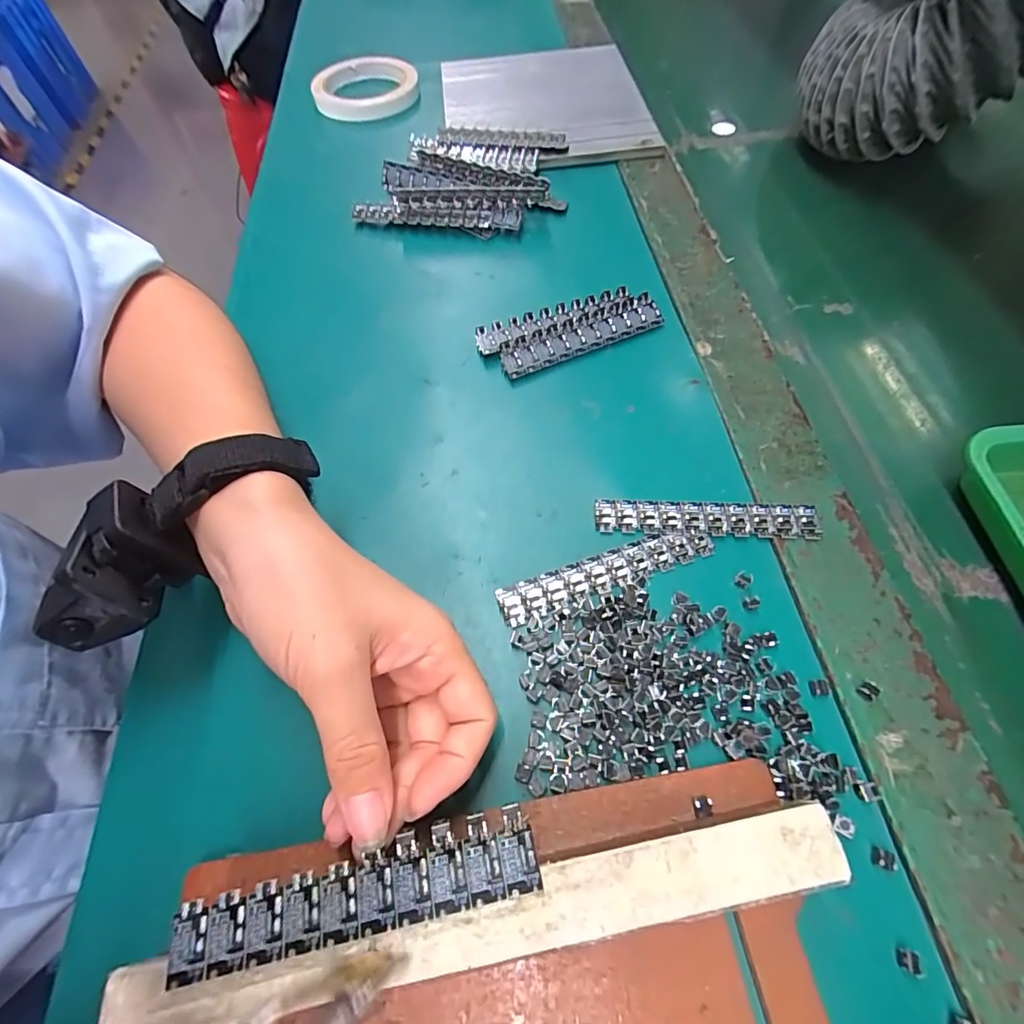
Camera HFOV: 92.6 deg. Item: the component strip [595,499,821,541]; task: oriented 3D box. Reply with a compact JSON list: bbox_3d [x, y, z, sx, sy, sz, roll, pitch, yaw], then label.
[{"bbox_3d":[0.097,0.003,0.247,0.108,0.004,0.019,2,60,3],"label":"component strip"}]

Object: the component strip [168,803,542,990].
[{"bbox_3d":[-0.046,0.115,0.147,0.107,0.004,0.023,-12,61,-4],"label":"component strip"}]

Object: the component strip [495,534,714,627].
[{"bbox_3d":[0.046,0.029,0.235,0.104,0.004,0.020,-17,61,-8],"label":"component strip"}]

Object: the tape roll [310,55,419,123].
[{"bbox_3d":[-0.147,-0.420,0.485,0.098,0.020,0.098,-1,60,1],"label":"tape roll"}]

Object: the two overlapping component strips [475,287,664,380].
[{"bbox_3d":[0.037,-0.117,0.311,0.114,0.011,0.043,-21,62,-10],"label":"two overlapping component strips"}]

